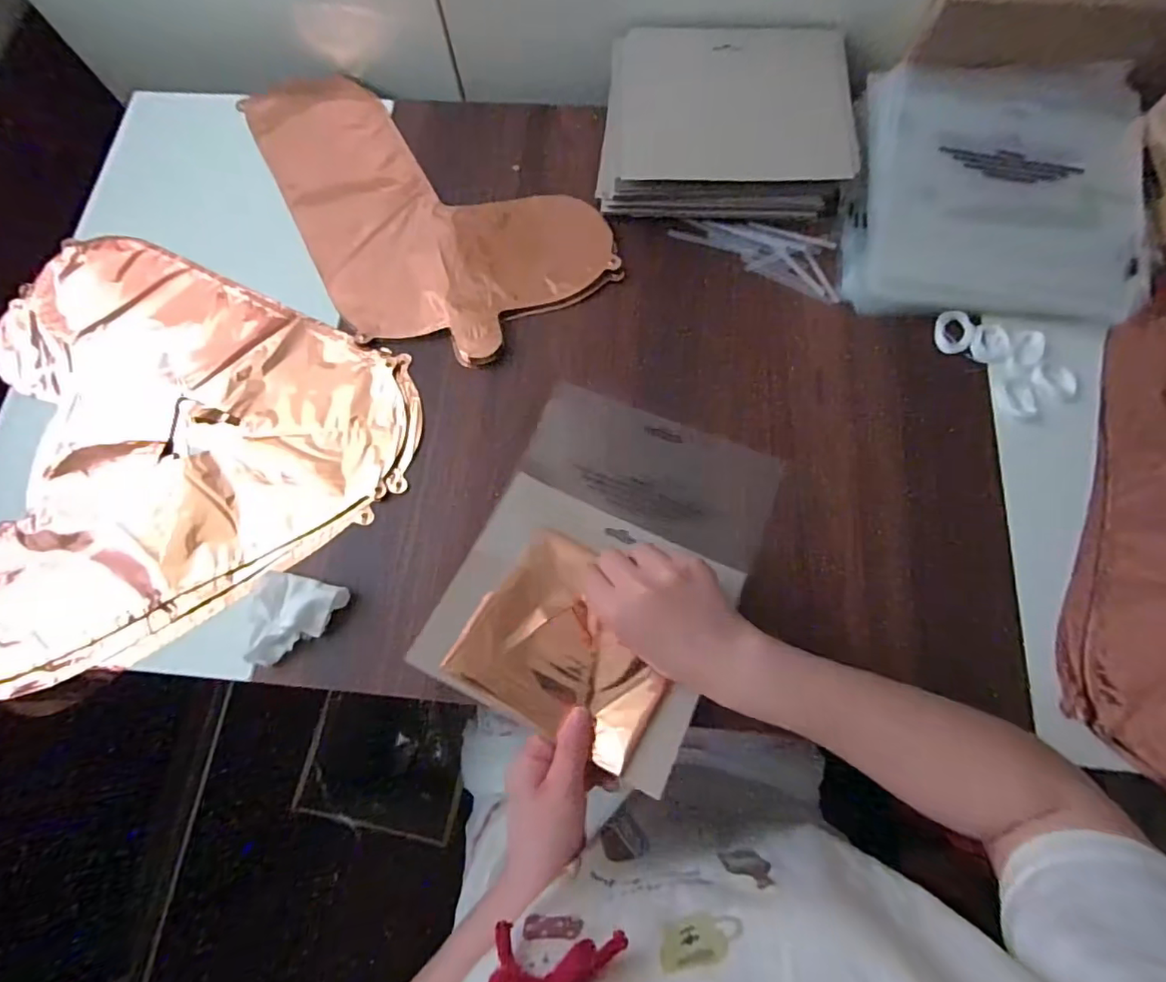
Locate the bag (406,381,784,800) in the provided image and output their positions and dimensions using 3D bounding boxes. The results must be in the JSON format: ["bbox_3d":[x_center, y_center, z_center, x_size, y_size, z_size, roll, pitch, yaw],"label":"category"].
[{"bbox_3d":[0.019,0.051,0.407,0.194,0.039,0.255,22,76,8],"label":"bag"}]

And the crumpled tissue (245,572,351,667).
[{"bbox_3d":[-0.213,0.097,0.403,0.062,0.023,0.064,9,74,5],"label":"crumpled tissue"}]

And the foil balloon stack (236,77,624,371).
[{"bbox_3d":[-0.165,-0.290,0.524,0.233,0.010,0.391,-35,75,-8],"label":"foil balloon stack"}]

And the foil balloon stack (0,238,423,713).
[{"bbox_3d":[-0.377,-0.011,0.452,0.401,0.009,0.380,24,76,9],"label":"foil balloon stack"}]

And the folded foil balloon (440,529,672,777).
[{"bbox_3d":[-0.004,0.109,0.386,0.140,0.030,0.121,31,77,10],"label":"folded foil balloon"}]

